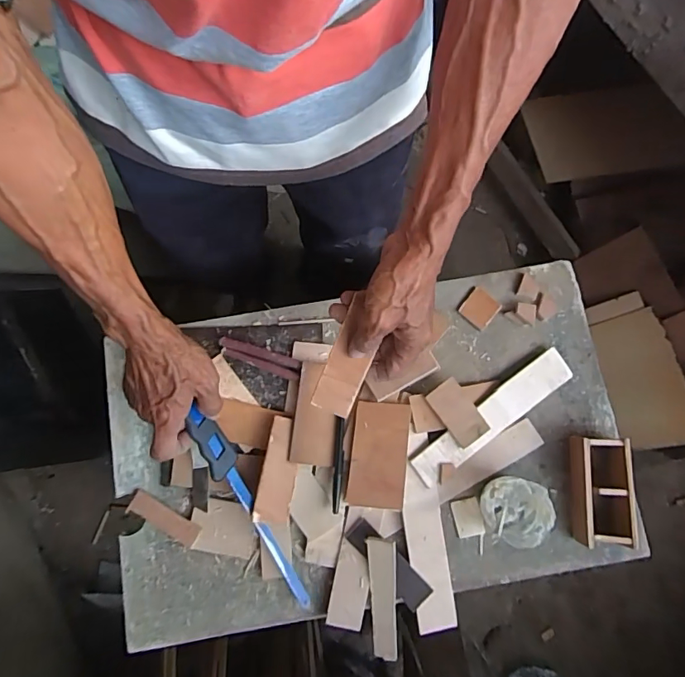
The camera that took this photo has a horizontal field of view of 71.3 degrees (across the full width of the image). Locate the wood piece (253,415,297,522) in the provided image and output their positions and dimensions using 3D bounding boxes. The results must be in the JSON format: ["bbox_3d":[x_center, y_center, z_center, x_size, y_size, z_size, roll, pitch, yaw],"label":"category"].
[{"bbox_3d":[-0.067,0.142,0.518,0.040,0.004,0.108,18,73,-24],"label":"wood piece"}]

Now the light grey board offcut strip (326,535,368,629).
[{"bbox_3d":[0.008,0.264,0.510,0.037,0.007,0.083,11,79,3],"label":"light grey board offcut strip"}]

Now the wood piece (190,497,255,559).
[{"bbox_3d":[-0.132,0.209,0.526,0.069,0.009,0.055,9,79,3],"label":"wood piece"}]

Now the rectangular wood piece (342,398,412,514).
[{"bbox_3d":[0.040,0.127,0.525,0.062,0.008,0.112,5,80,7],"label":"rectangular wood piece"}]

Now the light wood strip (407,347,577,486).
[{"bbox_3d":[0.170,0.088,0.542,0.214,0.010,0.039,-35,87,-9],"label":"light wood strip"}]

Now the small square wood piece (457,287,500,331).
[{"bbox_3d":[0.165,-0.036,0.578,0.039,0.005,0.042,41,82,8],"label":"small square wood piece"}]

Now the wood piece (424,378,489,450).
[{"bbox_3d":[0.128,0.083,0.533,0.041,0.008,0.071,-32,80,-5],"label":"wood piece"}]

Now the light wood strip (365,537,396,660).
[{"bbox_3d":[0.043,0.280,0.510,0.029,0.004,0.141,-1,99,11],"label":"light wood strip"}]

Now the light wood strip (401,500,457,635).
[{"bbox_3d":[0.094,0.243,0.516,0.042,0.006,0.130,-5,75,-10],"label":"light wood strip"}]

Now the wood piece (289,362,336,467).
[{"bbox_3d":[-0.032,0.083,0.535,0.048,0.009,0.112,2,79,1],"label":"wood piece"}]

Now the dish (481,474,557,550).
[{"bbox_3d":[0.180,0.181,0.505,0.064,0.057,0.065,0,79,1],"label":"dish"}]

